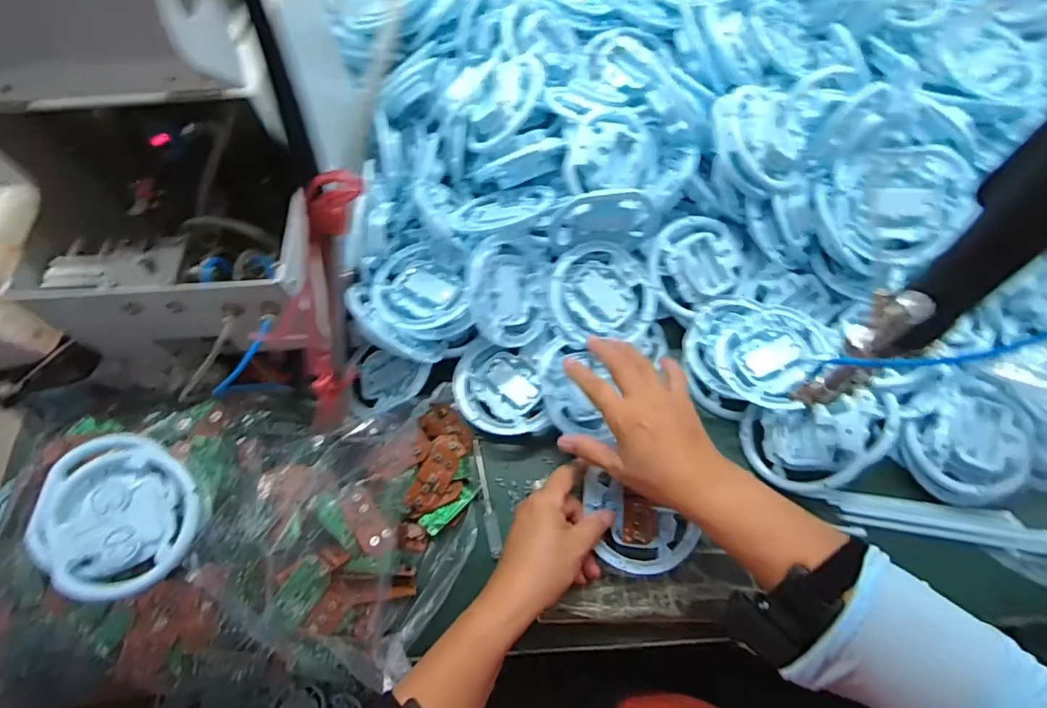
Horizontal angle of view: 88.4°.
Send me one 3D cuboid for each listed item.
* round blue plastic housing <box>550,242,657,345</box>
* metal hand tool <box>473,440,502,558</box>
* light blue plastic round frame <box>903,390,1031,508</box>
[{"bbox_3d":[0.078,-0.058,0.539,0.103,0.022,0.103,1,81,-8],"label":"round blue plastic housing"},{"bbox_3d":[-0.035,0.136,0.515,0.012,0.004,0.112,-12,66,-2],"label":"metal hand tool"},{"bbox_3d":[0.405,0.086,0.489,0.094,0.049,0.090,-1,66,3],"label":"light blue plastic round frame"}]

